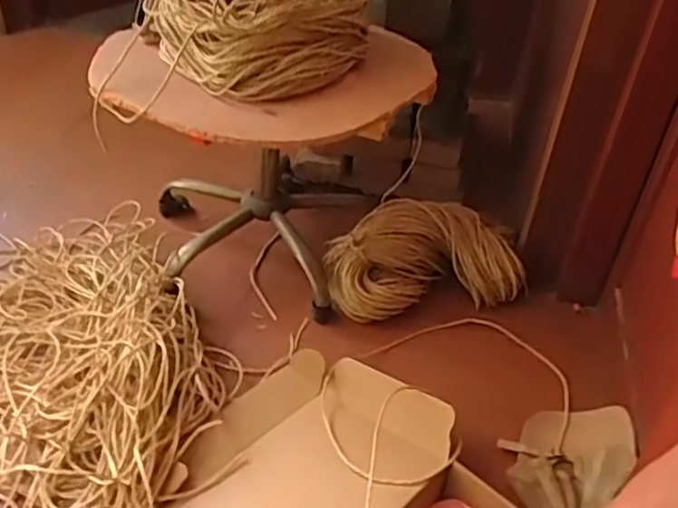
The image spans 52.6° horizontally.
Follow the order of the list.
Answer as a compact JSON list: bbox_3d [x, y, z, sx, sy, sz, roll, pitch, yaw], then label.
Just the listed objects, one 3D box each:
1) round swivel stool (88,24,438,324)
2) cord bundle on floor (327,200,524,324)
[{"bbox_3d":[-0.145,-0.183,1.243,0.518,0.434,0.475,4,38,-3],"label":"round swivel stool"},{"bbox_3d":[0.173,0.008,1.297,0.399,0.154,0.162,-8,40,-15],"label":"cord bundle on floor"}]

